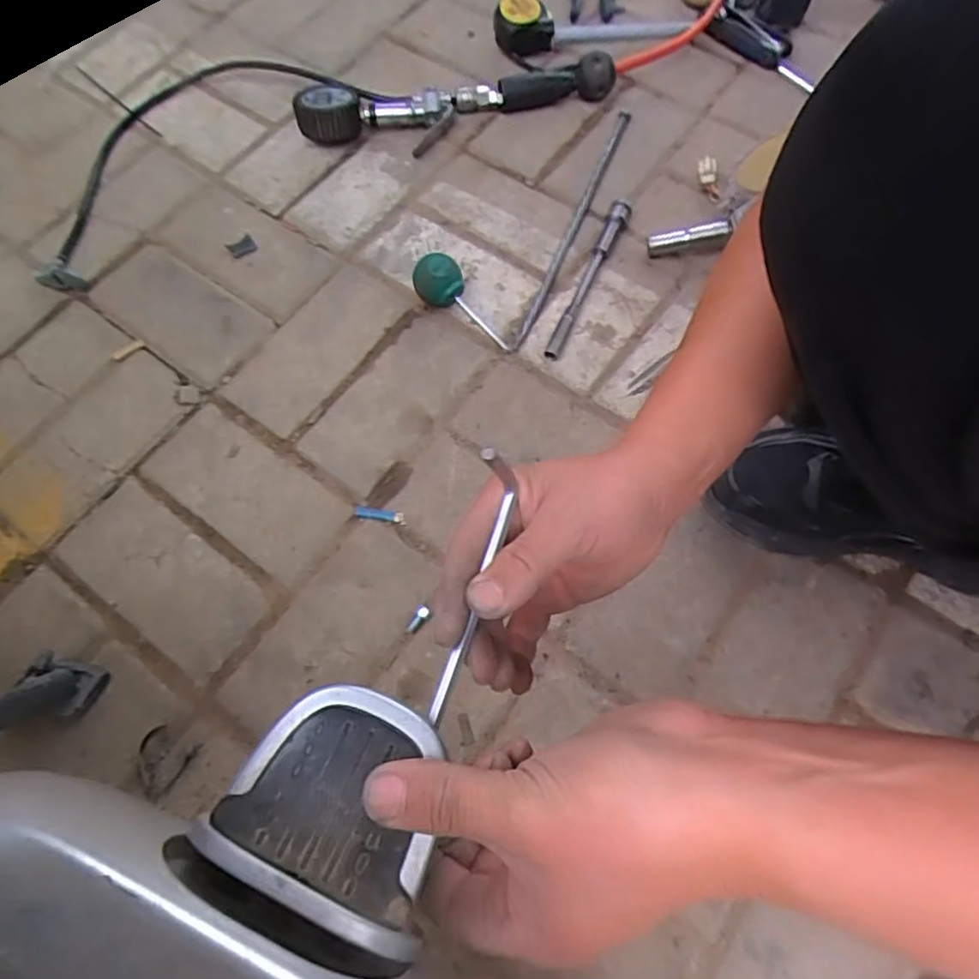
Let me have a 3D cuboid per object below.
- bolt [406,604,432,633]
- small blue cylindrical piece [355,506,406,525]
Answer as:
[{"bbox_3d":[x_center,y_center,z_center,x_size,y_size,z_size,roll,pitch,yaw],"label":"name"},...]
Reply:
[{"bbox_3d":[-0.057,0.106,0.513,0.010,0.006,0.027,33,87,15],"label":"bolt"},{"bbox_3d":[-0.095,0.022,0.552,0.045,0.004,0.011,8,67,5],"label":"small blue cylindrical piece"}]

